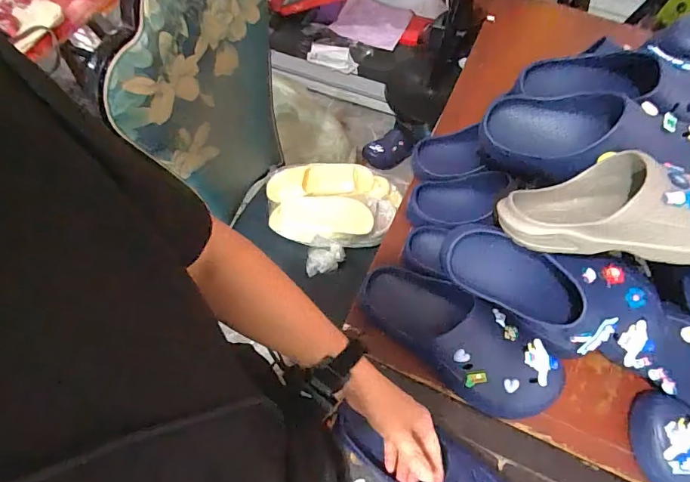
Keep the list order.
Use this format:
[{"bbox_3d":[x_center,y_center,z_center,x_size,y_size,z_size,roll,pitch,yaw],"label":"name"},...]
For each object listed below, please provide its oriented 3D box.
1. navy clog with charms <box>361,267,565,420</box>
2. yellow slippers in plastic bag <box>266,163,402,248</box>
[{"bbox_3d":[0.157,0.131,0.597,0.294,0.083,0.120,30,63,15],"label":"navy clog with charms"},{"bbox_3d":[-0.040,-0.102,1.138,0.360,0.086,0.231,10,62,3],"label":"yellow slippers in plastic bag"}]

